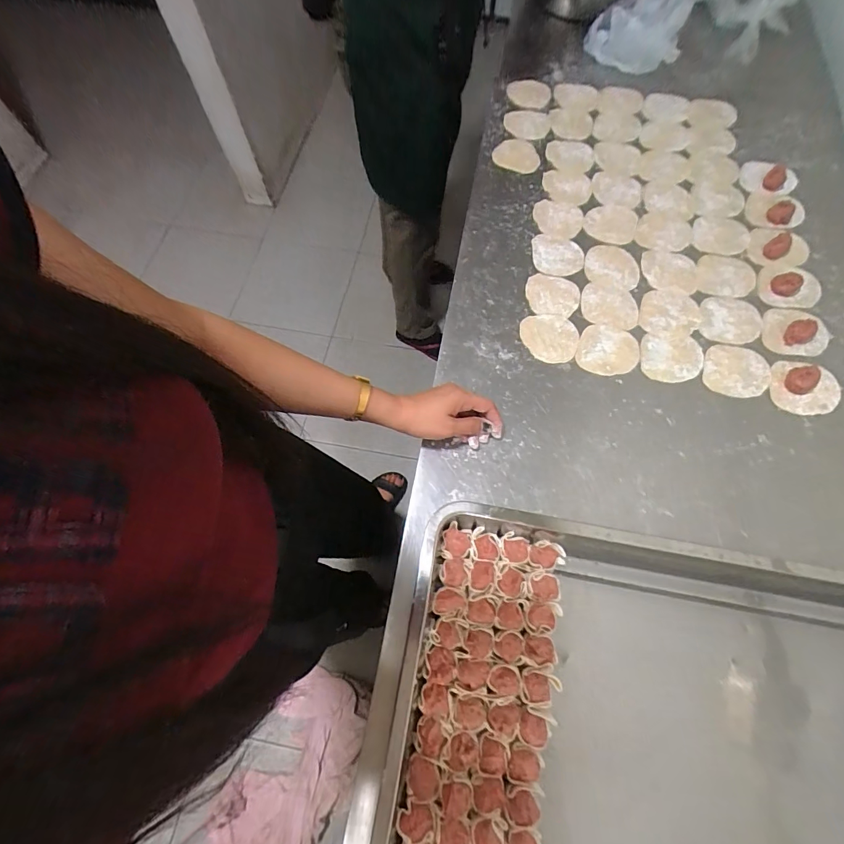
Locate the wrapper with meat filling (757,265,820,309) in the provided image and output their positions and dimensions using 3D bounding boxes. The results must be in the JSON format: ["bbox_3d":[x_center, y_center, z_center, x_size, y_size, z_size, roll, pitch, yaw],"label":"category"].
[{"bbox_3d":[0.536,-0.197,0.613,0.093,0.013,0.074,7,67,3],"label":"wrapper with meat filling"}]

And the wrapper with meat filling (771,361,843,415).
[{"bbox_3d":[0.491,-0.046,0.540,0.078,0.023,0.071,15,68,6],"label":"wrapper with meat filling"}]

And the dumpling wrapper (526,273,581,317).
[{"bbox_3d":[0.187,-0.183,0.610,0.072,0.007,0.072,7,67,3],"label":"dumpling wrapper"}]

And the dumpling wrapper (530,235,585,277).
[{"bbox_3d":[0.202,-0.251,0.643,0.080,0.004,0.069,25,69,10],"label":"dumpling wrapper"}]

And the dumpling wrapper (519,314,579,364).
[{"bbox_3d":[0.172,-0.115,0.581,0.077,0.005,0.071,14,68,6],"label":"dumpling wrapper"}]

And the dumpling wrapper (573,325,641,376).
[{"bbox_3d":[0.249,-0.097,0.572,0.077,0.005,0.076,15,68,6],"label":"dumpling wrapper"}]

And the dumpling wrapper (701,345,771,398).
[{"bbox_3d":[0.414,-0.067,0.561,0.086,0.005,0.077,13,68,6],"label":"dumpling wrapper"}]

